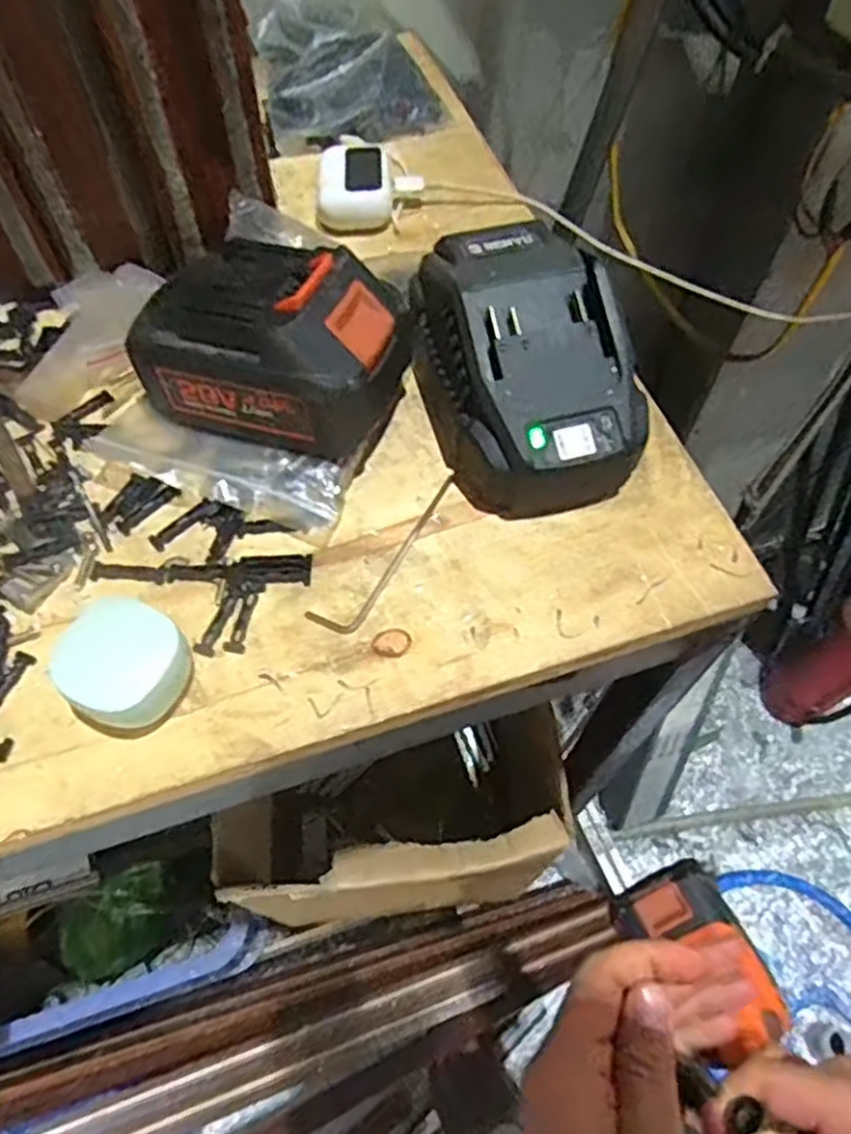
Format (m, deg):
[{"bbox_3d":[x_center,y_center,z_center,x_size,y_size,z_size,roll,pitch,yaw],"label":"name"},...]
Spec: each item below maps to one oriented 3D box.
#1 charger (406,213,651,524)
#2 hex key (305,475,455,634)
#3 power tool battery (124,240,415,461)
[{"bbox_3d":[0.043,-0.093,0.339,0.083,0.066,0.127,-11,61,-6],"label":"charger"},{"bbox_3d":[-0.012,-0.005,0.326,0.020,0.004,0.094,37,67,19],"label":"hex key"},{"bbox_3d":[-0.066,-0.102,0.329,0.111,0.061,0.070,17,62,10],"label":"power tool battery"}]

